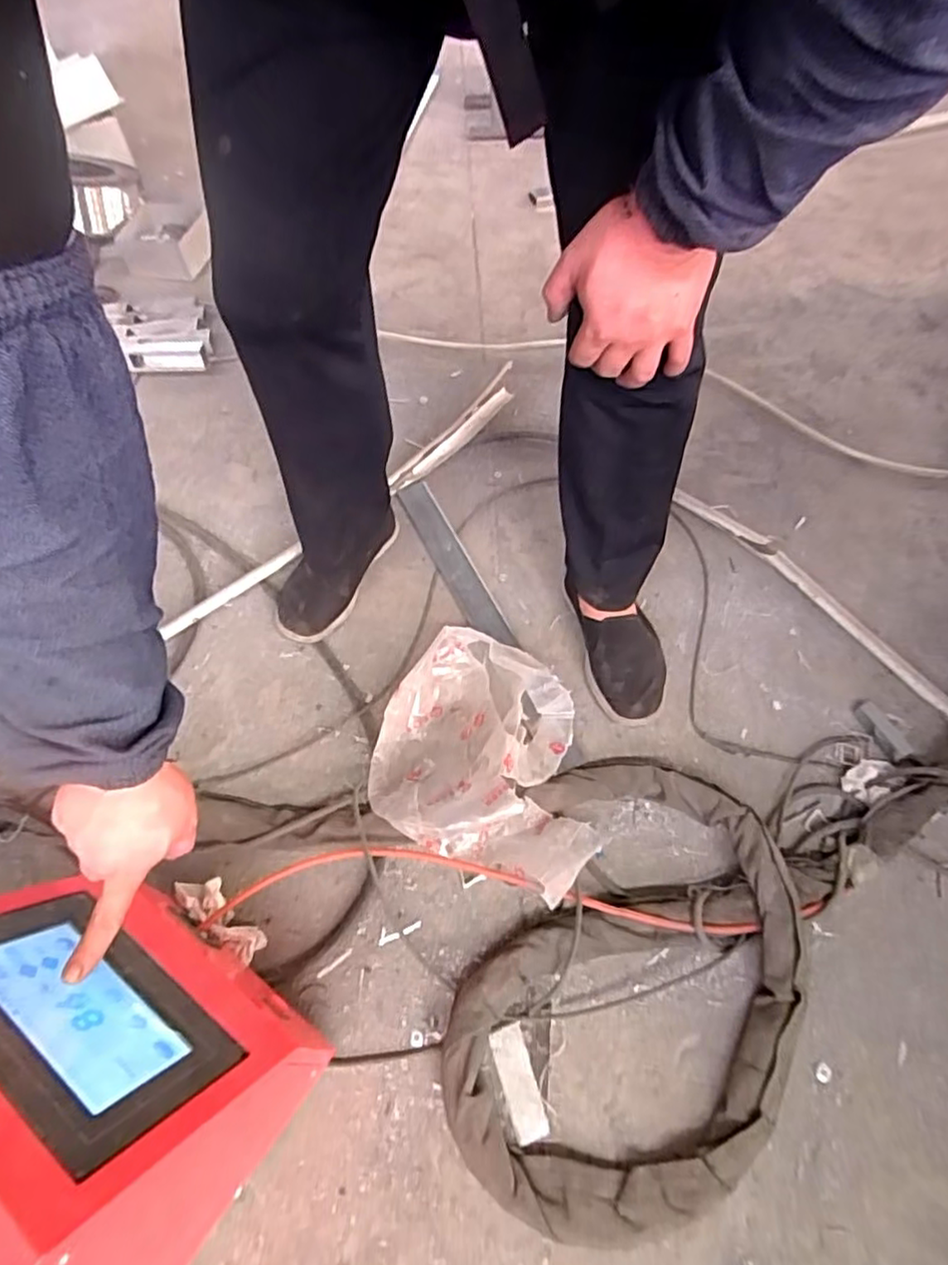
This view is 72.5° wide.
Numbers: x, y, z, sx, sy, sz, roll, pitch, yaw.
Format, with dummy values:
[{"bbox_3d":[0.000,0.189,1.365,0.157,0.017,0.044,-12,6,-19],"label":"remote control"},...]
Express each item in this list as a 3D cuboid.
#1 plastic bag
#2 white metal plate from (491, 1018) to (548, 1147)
[{"bbox_3d":[0.026,0.146,0.811,0.287,0.081,0.287,18,60,13],"label":"plastic bag"},{"bbox_3d":[0.045,0.460,0.662,0.035,0.004,0.099,-15,58,-8],"label":"white metal plate"}]

